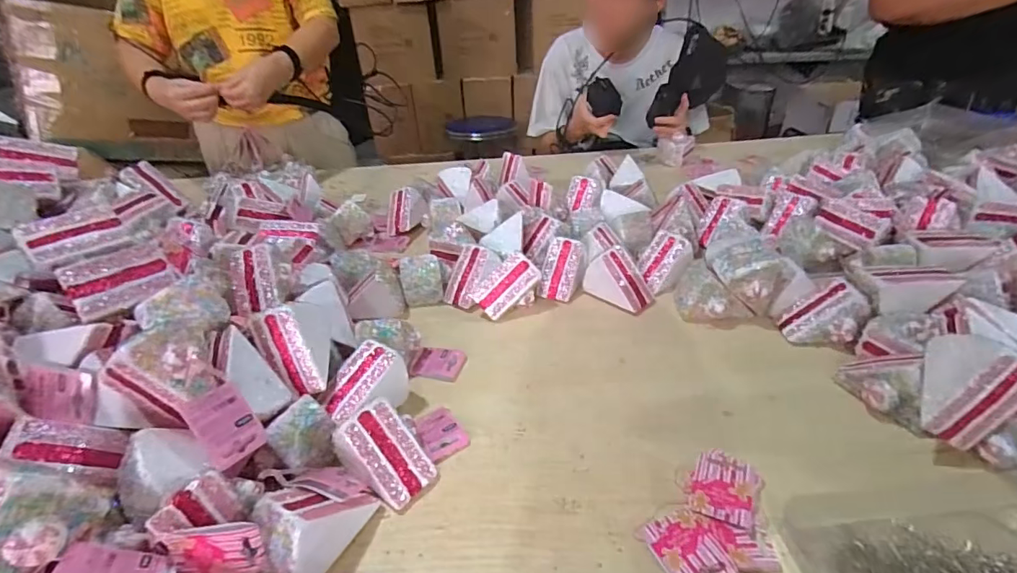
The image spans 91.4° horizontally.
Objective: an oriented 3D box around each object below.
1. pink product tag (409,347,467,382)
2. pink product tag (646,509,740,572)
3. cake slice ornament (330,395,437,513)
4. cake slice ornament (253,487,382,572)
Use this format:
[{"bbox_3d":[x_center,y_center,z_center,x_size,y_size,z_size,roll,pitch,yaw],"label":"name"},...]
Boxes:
[{"bbox_3d":[-0.081,0.089,0.580,0.056,0.010,0.043,5,33,13],"label":"pink product tag"},{"bbox_3d":[0.140,0.204,0.381,0.051,0.005,0.060,-14,34,-17],"label":"pink product tag"},{"bbox_3d":[-0.105,0.146,0.435,0.072,0.063,0.058,24,40,34],"label":"cake slice ornament"},{"bbox_3d":[-0.150,0.177,0.382,0.051,0.059,0.087,15,36,24],"label":"cake slice ornament"}]

